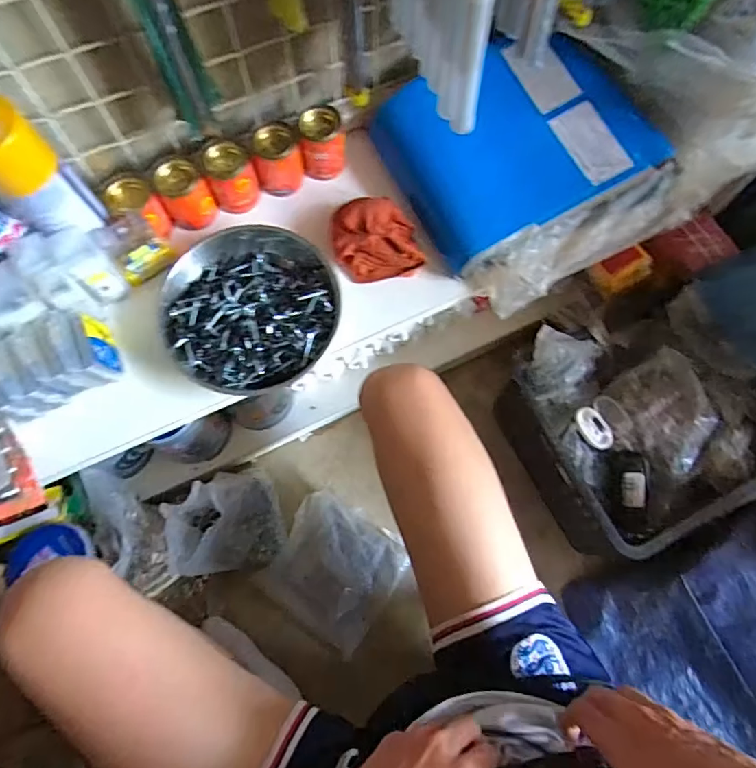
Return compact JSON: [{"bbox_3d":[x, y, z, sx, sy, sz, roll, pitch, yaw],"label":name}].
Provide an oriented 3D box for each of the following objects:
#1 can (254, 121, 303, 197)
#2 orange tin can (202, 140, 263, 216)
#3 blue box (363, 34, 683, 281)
[{"bbox_3d":[-0.120,-0.269,0.600,0.055,0.076,0.049,-9,70,-2],"label":"can"},{"bbox_3d":[-0.173,-0.245,0.587,0.052,0.066,0.053,0,70,1],"label":"orange tin can"},{"bbox_3d":[0.166,-0.294,0.582,0.277,0.087,0.218,-26,72,-8],"label":"blue box"}]

